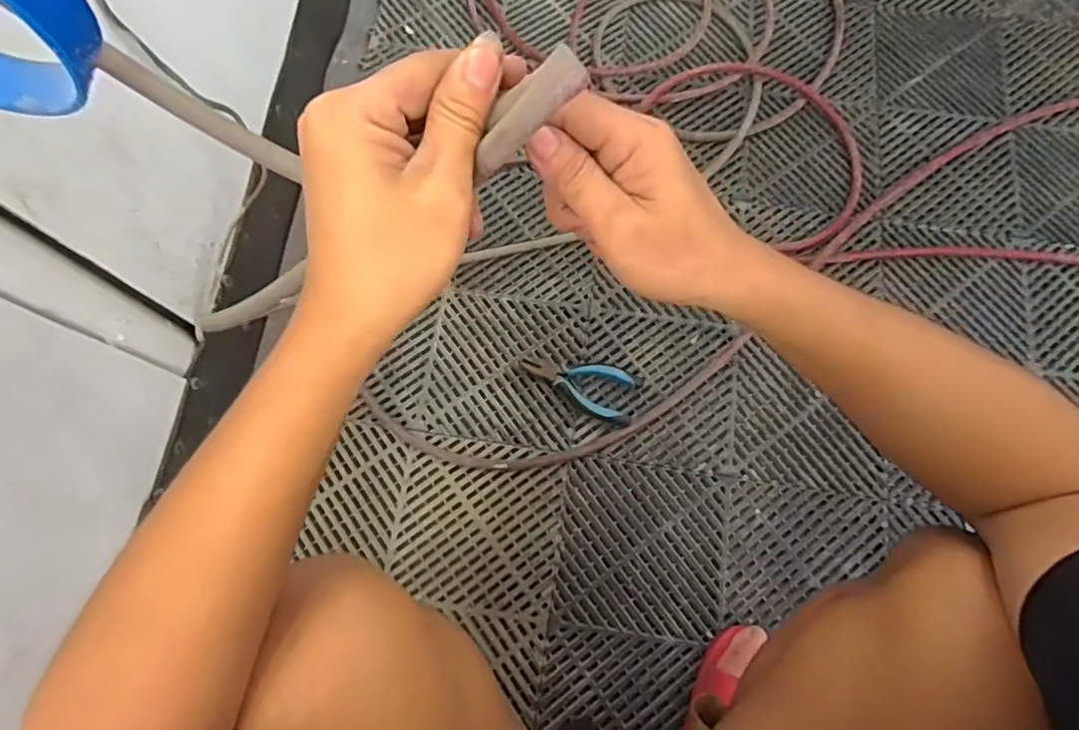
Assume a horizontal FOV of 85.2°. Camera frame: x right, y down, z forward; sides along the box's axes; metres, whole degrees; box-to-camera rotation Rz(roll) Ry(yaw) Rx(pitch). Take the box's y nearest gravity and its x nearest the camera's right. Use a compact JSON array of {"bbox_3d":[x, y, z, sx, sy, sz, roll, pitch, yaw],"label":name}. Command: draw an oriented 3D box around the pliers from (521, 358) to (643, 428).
[{"bbox_3d":[0.053,0.022,0.768,0.153,0.016,0.072,21,74,6],"label":"pliers"}]

